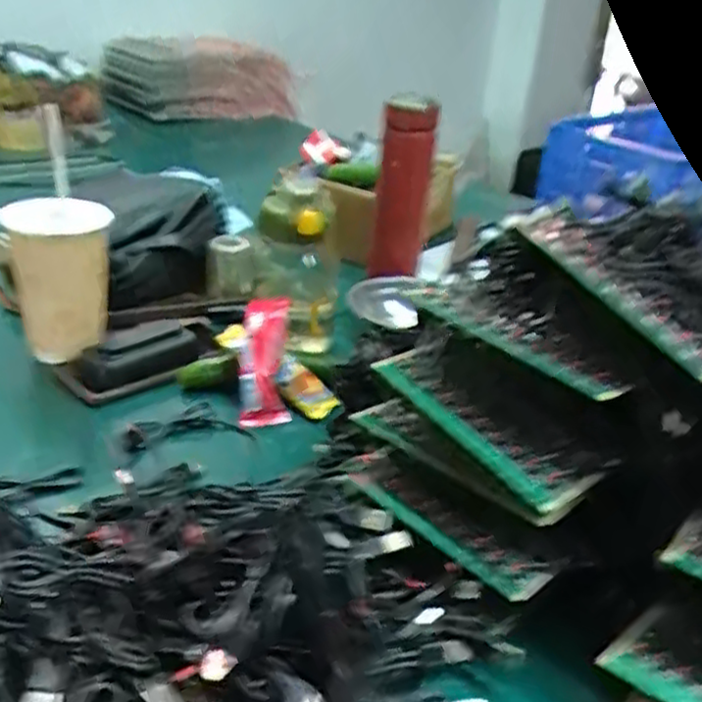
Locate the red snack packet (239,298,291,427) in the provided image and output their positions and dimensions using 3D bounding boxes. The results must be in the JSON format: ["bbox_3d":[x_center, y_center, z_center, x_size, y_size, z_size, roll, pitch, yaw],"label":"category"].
[{"bbox_3d":[-0.079,0.011,0.675,0.042,0.037,0.116,2,69,-8],"label":"red snack packet"}]

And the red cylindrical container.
[{"bbox_3d":[0.060,-0.187,0.874,0.059,0.209,0.055,5,29,-3],"label":"red cylindrical container"}]

